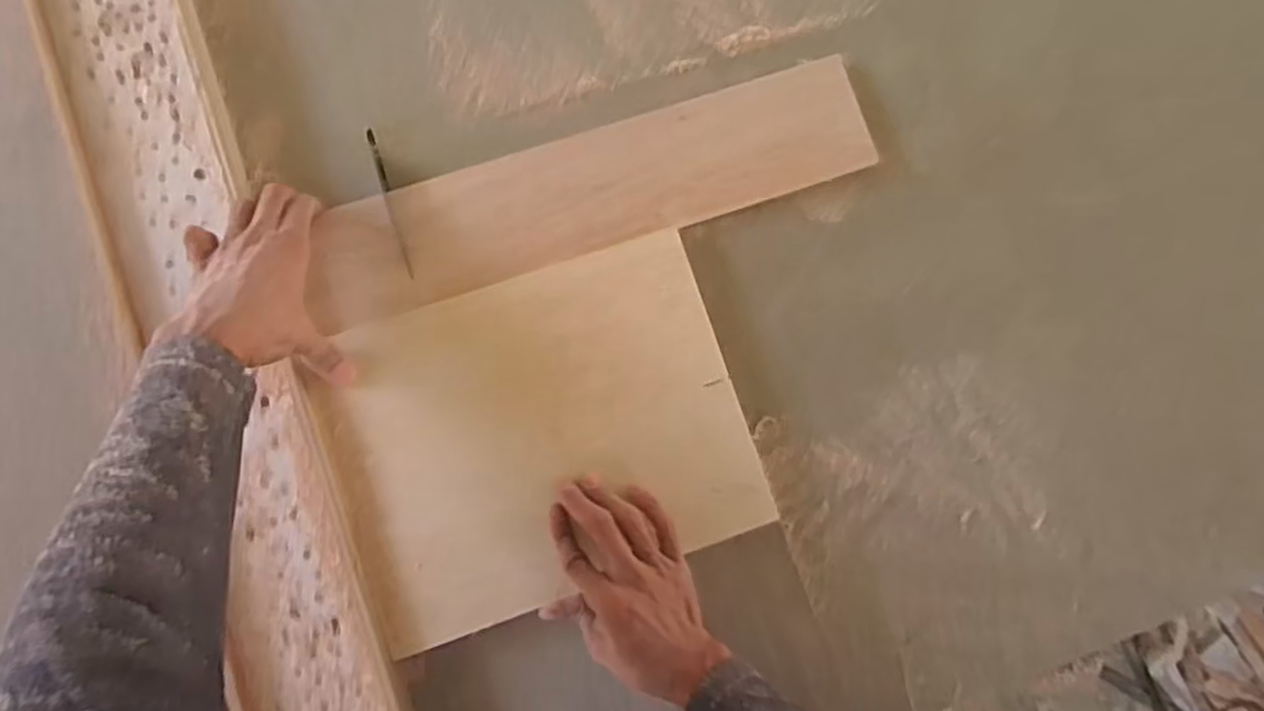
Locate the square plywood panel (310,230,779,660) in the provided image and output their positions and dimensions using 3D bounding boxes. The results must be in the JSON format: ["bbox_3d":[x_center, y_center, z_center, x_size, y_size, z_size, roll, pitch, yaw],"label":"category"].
[{"bbox_3d":[-0.069,0.060,0.586,0.303,0.013,0.242,-19,86,-6],"label":"square plywood panel"}]

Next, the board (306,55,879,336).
[{"bbox_3d":[-0.026,-0.135,0.608,0.451,0.018,0.099,-19,86,-6],"label":"board"}]

